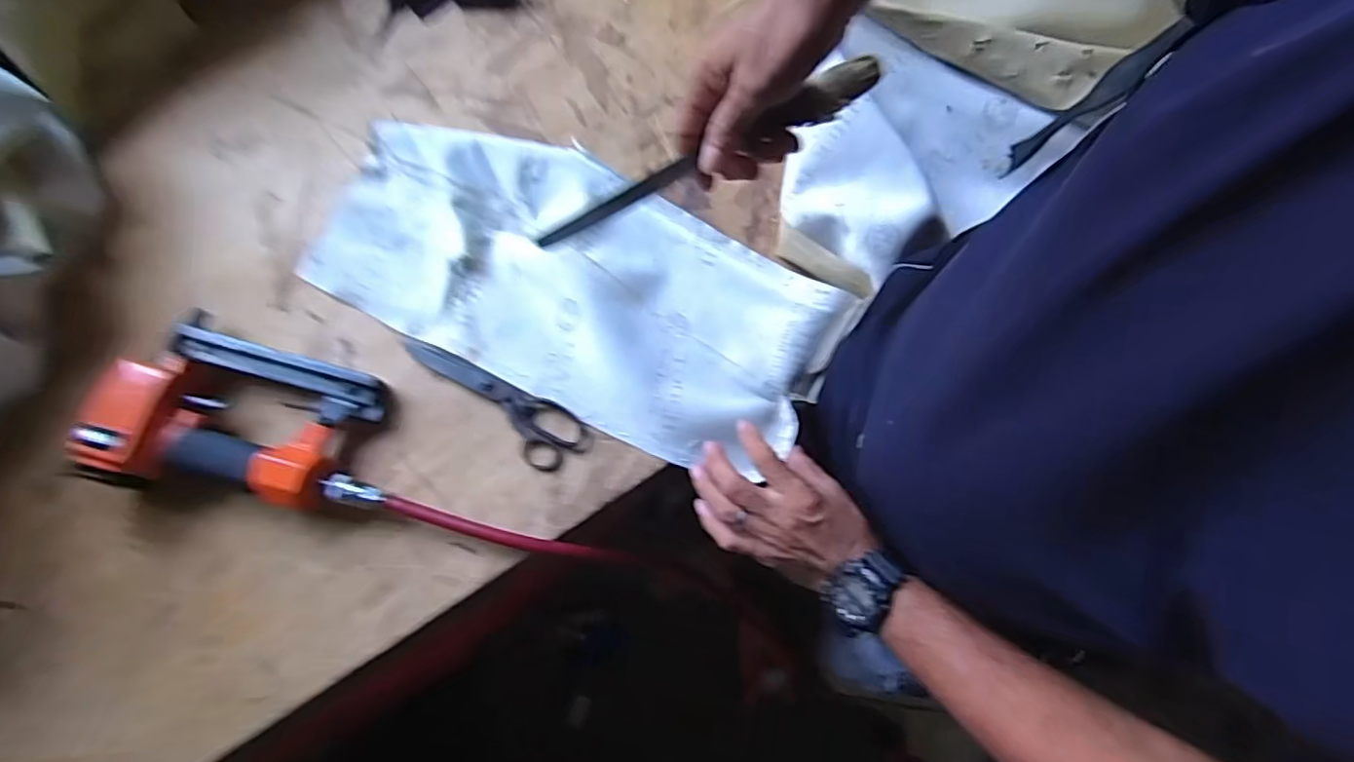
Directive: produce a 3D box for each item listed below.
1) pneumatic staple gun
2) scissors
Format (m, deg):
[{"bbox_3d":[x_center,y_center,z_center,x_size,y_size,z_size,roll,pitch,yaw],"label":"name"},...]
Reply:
[{"bbox_3d":[-0.375,0.024,0.550,0.244,0.064,0.159,6,79,2],"label":"pneumatic staple gun"},{"bbox_3d":[-0.167,0.012,0.579,0.190,0.010,0.058,38,81,8],"label":"scissors"}]

